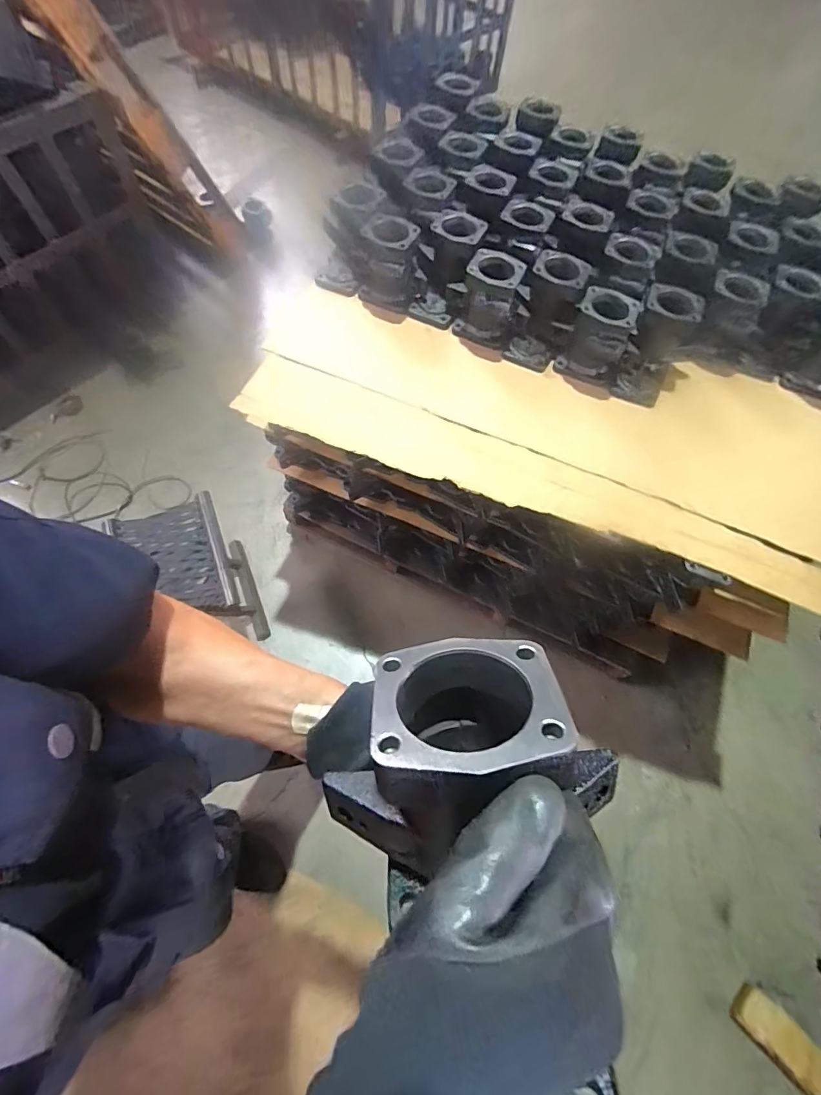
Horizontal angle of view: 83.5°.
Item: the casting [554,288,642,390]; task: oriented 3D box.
[{"bbox_3d":[0.359,-0.401,0.890,0.109,0.123,0.131,20,65,6],"label":"casting"}]

